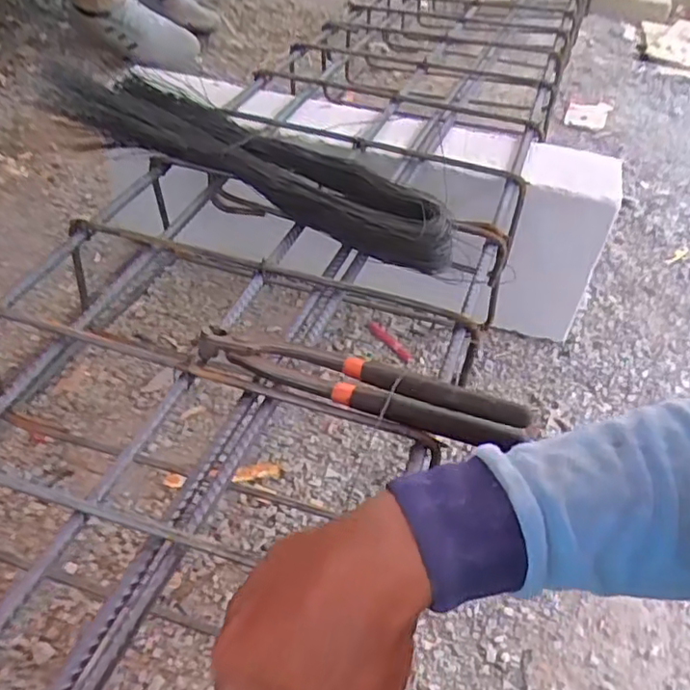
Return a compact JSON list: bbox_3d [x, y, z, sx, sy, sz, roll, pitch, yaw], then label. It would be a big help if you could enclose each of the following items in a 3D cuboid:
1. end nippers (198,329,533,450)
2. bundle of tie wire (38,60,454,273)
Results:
[{"bbox_3d":[0.010,0.026,0.426,0.217,0.024,0.039,14,43,11],"label":"end nippers"},{"bbox_3d":[-0.102,-0.180,0.608,0.456,0.052,0.093,27,47,24],"label":"bundle of tie wire"}]

